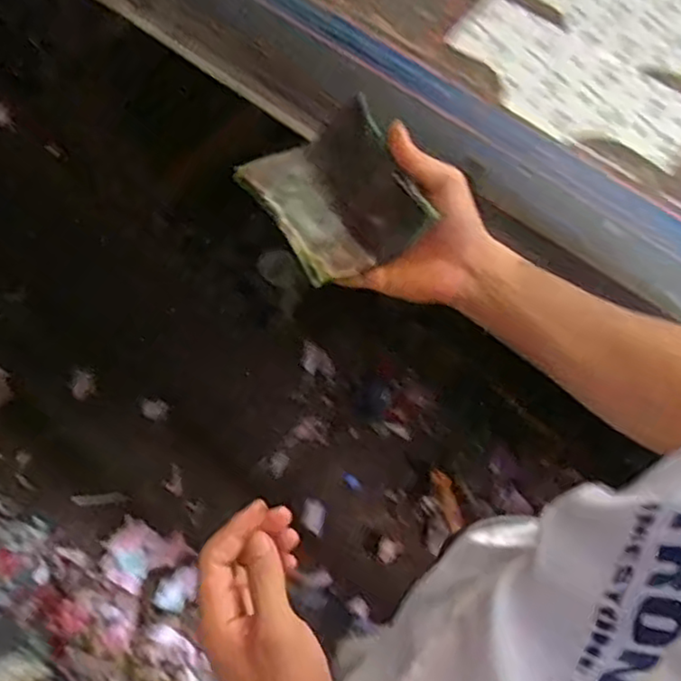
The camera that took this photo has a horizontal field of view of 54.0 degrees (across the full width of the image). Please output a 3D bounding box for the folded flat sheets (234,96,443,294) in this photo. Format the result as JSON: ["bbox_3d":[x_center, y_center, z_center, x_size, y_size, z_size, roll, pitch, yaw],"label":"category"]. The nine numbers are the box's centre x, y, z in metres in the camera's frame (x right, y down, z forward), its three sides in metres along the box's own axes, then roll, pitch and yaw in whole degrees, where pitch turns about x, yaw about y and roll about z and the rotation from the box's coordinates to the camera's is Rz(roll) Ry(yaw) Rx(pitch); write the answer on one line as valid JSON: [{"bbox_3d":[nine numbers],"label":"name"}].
[{"bbox_3d":[-0.005,-0.118,0.539,0.109,0.051,0.121,-31,73,-14],"label":"folded flat sheets"}]

